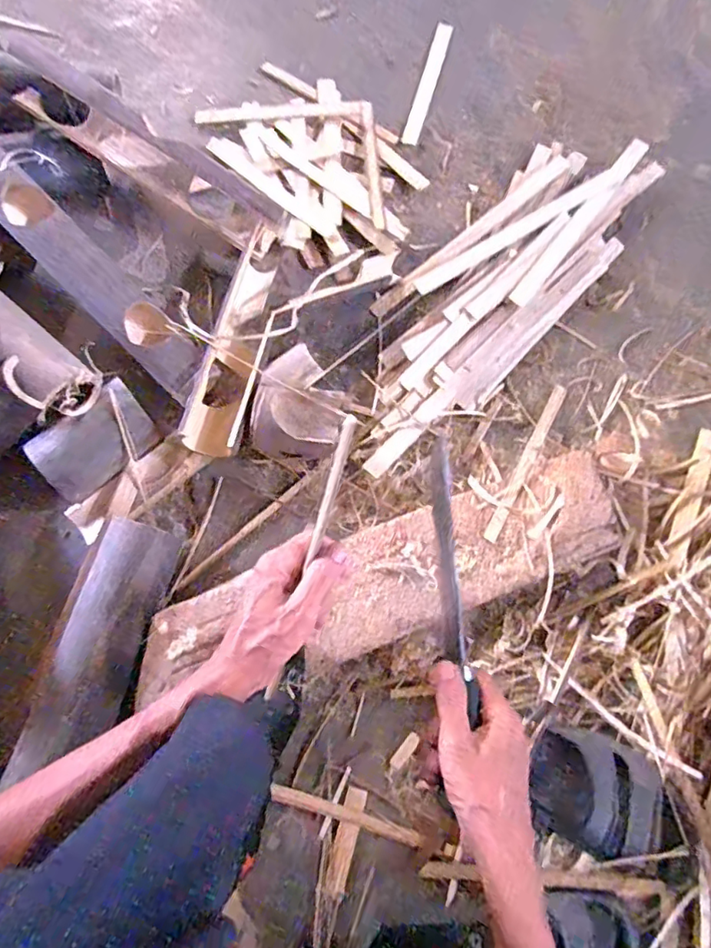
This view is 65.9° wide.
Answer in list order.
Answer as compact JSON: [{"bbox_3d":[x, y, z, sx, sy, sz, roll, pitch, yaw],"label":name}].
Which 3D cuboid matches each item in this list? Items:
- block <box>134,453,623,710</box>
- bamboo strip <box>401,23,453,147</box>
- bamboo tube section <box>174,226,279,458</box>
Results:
[{"bbox_3d":[0.041,0.120,0.609,0.539,0.053,0.123,-20,77,-7],"label":"block"},{"bbox_3d":[0.109,-0.591,0.829,0.023,0.010,0.230,16,75,2],"label":"bamboo strip"},{"bbox_3d":[-0.136,-0.171,0.664,0.068,0.051,0.308,14,75,2],"label":"bamboo tube section"}]

